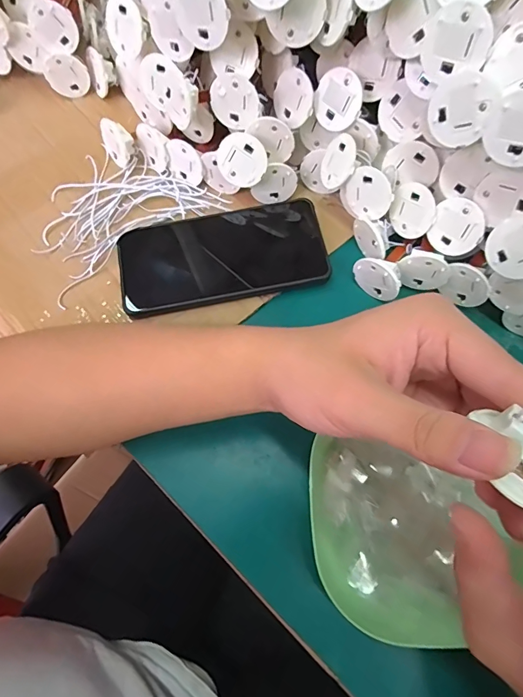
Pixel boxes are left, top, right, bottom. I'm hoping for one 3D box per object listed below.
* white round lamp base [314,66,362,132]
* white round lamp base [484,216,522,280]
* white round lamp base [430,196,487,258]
[{"bbox_3d":[0.056,-0.181,0.293,0.037,0.037,0.004,21,37,31],"label":"white round lamp base"},{"bbox_3d":[0.165,-0.064,0.257,0.004,0.038,0.037,-27,61,-35],"label":"white round lamp base"},{"bbox_3d":[0.138,-0.084,0.282,0.034,0.038,0.004,30,43,32],"label":"white round lamp base"}]

